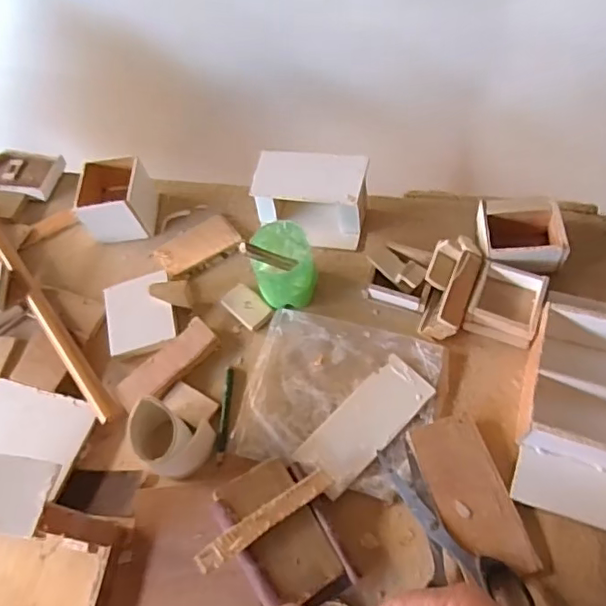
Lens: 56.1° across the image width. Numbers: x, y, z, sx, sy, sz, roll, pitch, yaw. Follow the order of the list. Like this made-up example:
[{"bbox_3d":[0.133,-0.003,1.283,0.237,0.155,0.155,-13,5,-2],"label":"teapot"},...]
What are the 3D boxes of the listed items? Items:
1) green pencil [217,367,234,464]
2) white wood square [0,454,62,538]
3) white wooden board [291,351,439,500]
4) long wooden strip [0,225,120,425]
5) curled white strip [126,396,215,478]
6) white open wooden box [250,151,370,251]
[{"bbox_3d":[-0.071,0.101,0.516,0.010,0.008,0.092,-4,59,8],"label":"green pencil"},{"bbox_3d":[-0.174,0.112,0.333,0.054,0.006,0.042,7,60,5],"label":"white wood square"},{"bbox_3d":[0.053,0.102,0.489,0.126,0.010,0.051,-43,62,-15],"label":"white wooden board"},{"bbox_3d":[-0.272,0.003,0.585,0.020,0.016,0.321,-37,61,-12],"label":"long wooden strip"},{"bbox_3d":[-0.113,0.113,0.481,0.062,0.042,0.049,12,63,16],"label":"curled white strip"},{"bbox_3d":[0.009,-0.110,0.592,0.111,0.070,0.067,11,62,16],"label":"white open wooden box"}]

